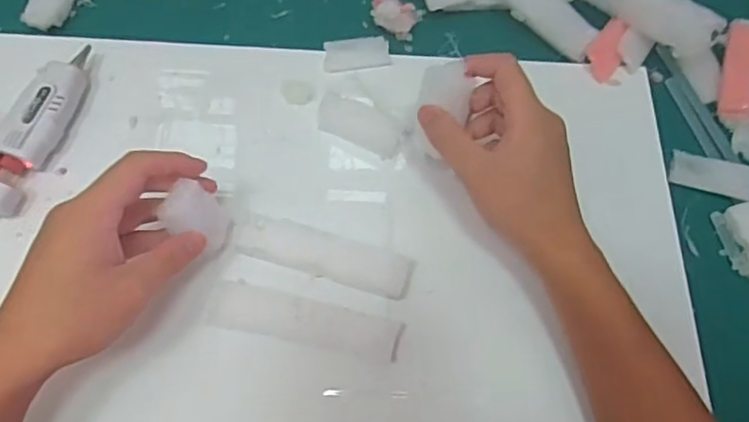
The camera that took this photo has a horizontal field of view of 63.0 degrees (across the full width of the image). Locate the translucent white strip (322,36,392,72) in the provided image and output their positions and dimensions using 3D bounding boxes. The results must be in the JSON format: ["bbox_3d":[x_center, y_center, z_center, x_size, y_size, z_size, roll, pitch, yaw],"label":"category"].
[{"bbox_3d":[-0.014,-0.127,0.492,0.052,0.007,0.027,-7,68,-5],"label":"translucent white strip"}]

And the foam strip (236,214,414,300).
[{"bbox_3d":[-0.034,0.030,0.413,0.118,0.025,0.027,17,68,4],"label":"foam strip"}]

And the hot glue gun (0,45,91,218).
[{"bbox_3d":[-0.282,-0.068,0.440,0.121,0.032,0.134,16,68,4],"label":"hot glue gun"}]

